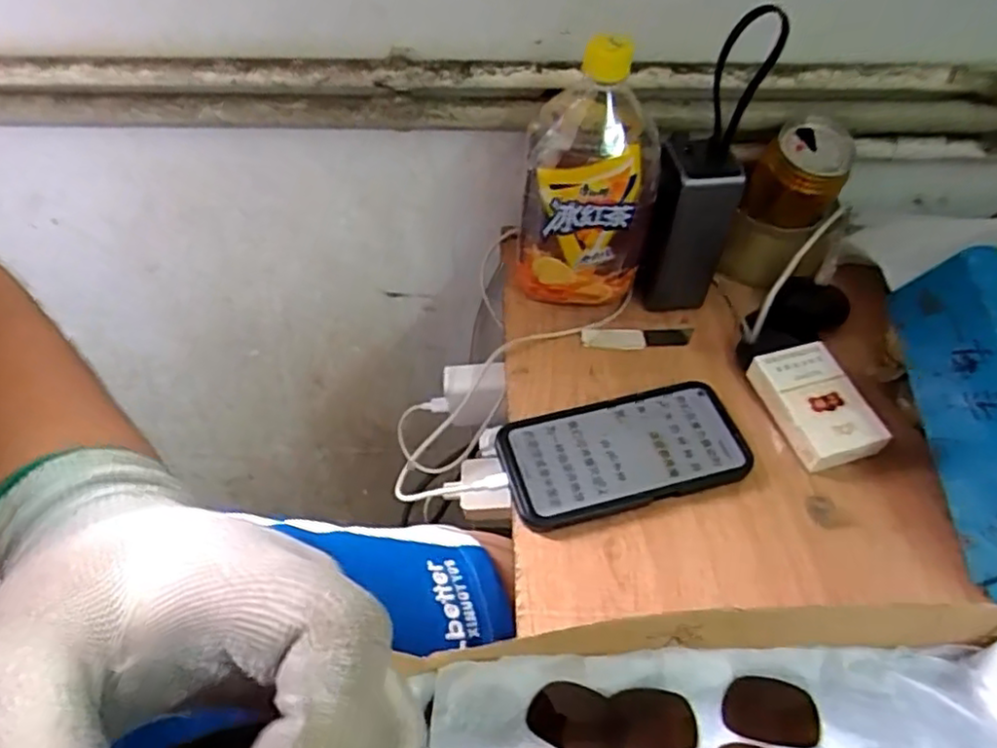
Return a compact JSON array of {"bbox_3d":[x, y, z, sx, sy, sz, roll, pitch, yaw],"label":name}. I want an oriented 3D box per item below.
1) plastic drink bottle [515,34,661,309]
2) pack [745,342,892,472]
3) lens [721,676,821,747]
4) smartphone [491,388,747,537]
[{"bbox_3d":[0.069,-0.145,0.522,0.094,0.199,0.092,7,51,5],"label":"plastic drink bottle"},{"bbox_3d":[0.227,0.021,0.493,0.062,0.019,0.089,-13,52,-11],"label":"pack"},{"bbox_3d":[0.143,0.177,0.364,0.049,0.004,0.031,6,51,3],"label":"lens"},{"bbox_3d":[0.086,0.053,0.477,0.163,0.012,0.080,-12,52,-11],"label":"smartphone"}]

